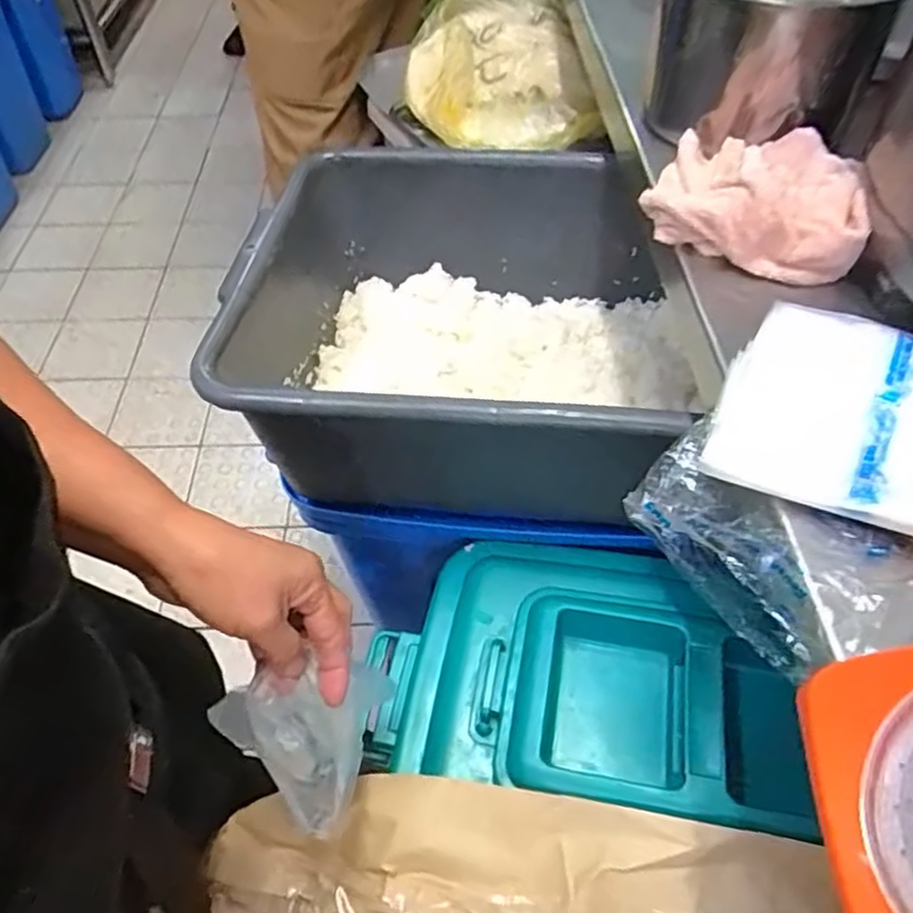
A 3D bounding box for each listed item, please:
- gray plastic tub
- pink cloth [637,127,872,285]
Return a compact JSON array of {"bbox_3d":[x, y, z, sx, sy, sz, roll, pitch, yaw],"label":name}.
[{"bbox_3d":[0.010,-0.126,0.687,0.431,0.169,0.362,6,52,6],"label":"gray plastic tub"},{"bbox_3d":[0.211,-0.190,0.500,0.135,0.048,0.131,13,53,11],"label":"pink cloth"}]

